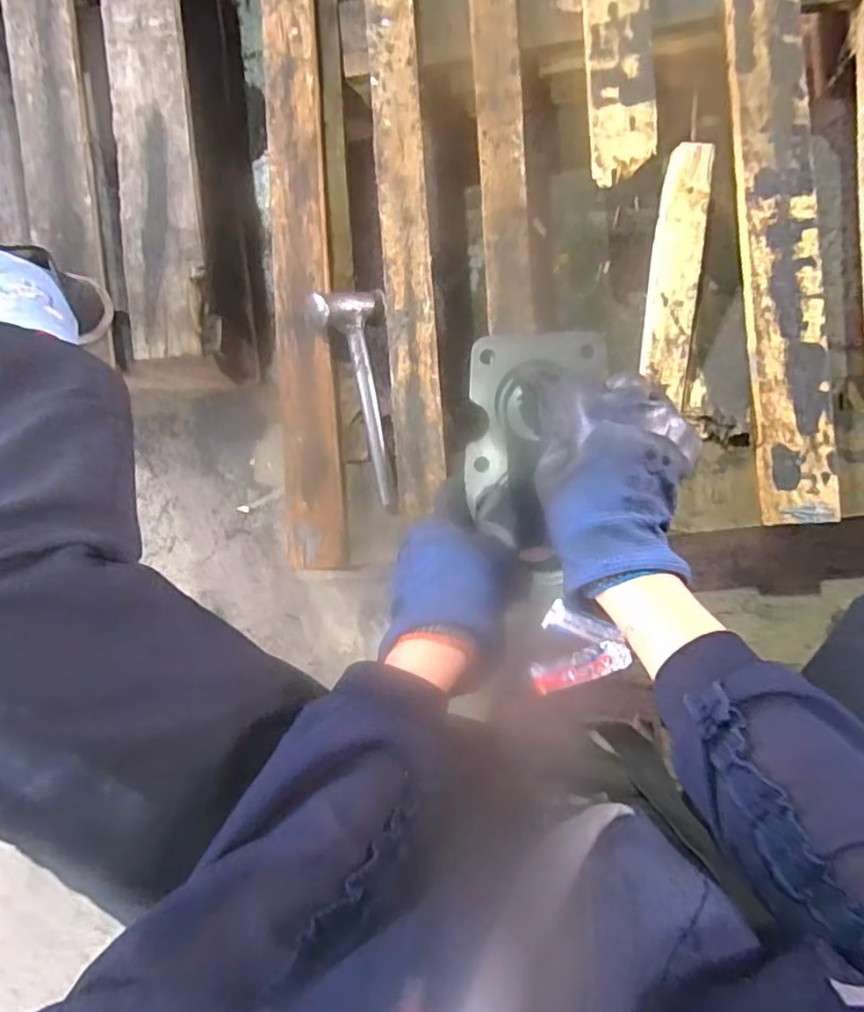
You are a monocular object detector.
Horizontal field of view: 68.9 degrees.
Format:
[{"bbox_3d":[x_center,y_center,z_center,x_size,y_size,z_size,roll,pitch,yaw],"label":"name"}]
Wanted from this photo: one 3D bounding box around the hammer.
[{"bbox_3d":[-0.054,-0.099,0.581,0.066,0.046,0.204,-16,87,5],"label":"hammer"}]

